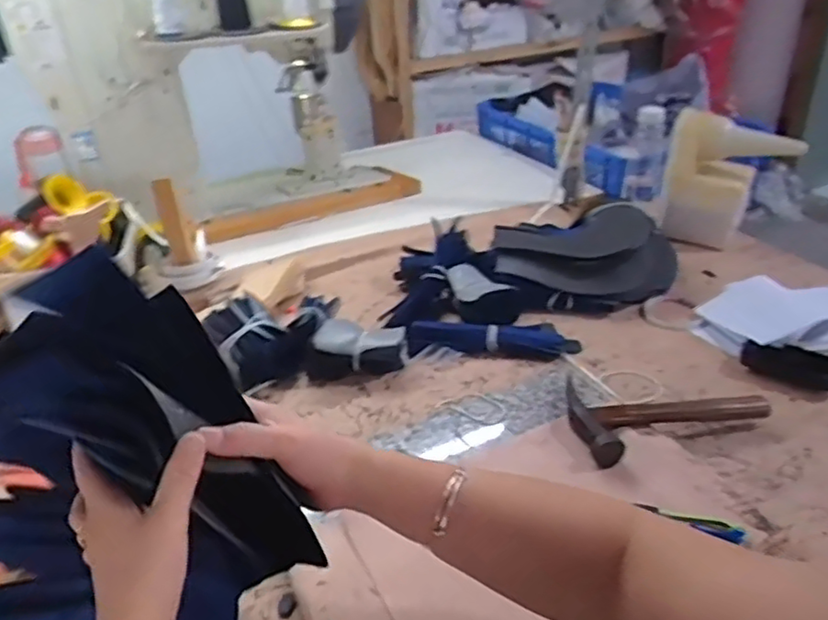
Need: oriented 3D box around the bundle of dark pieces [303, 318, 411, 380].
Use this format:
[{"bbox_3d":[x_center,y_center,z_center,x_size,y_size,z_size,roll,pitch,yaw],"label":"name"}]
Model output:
[{"bbox_3d":[-0.073,0.048,0.822,0.125,0.057,0.063,-3,31,0],"label":"bundle of dark pieces"}]

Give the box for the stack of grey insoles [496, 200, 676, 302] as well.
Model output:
[{"bbox_3d":[0.266,-0.083,0.968,0.287,0.091,0.158,-2,31,2],"label":"stack of grey insoles"}]

